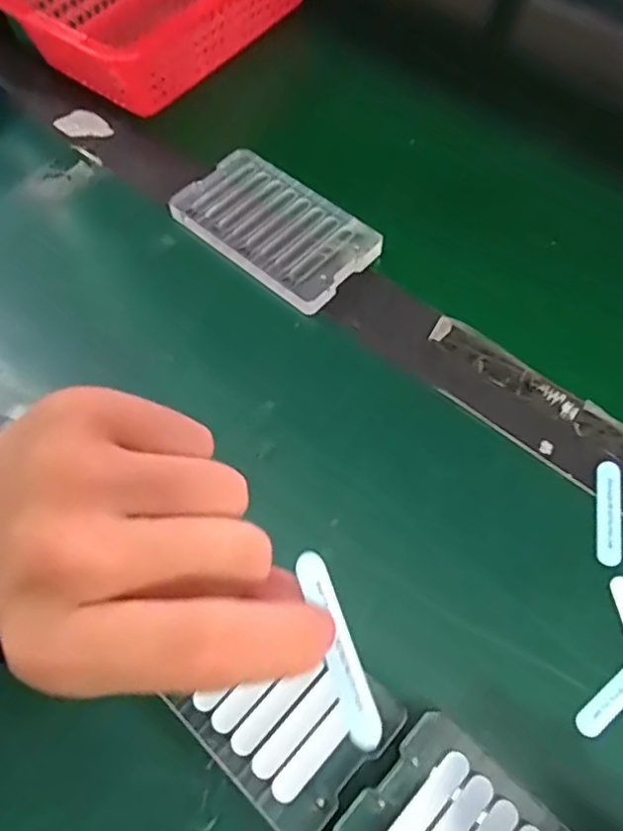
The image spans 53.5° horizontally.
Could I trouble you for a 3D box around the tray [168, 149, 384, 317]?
[{"bbox_3d":[-0.022,-0.118,0.382,0.119,0.013,0.067,38,72,19],"label":"tray"}]

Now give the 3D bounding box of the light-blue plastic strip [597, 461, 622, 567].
[{"bbox_3d":[0.145,0.046,0.299,0.012,0.004,0.051,8,65,7],"label":"light-blue plastic strip"}]

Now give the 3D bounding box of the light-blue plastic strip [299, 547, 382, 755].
[{"bbox_3d":[0.007,0.063,0.168,0.008,0.005,0.052,-17,67,-5],"label":"light-blue plastic strip"}]

